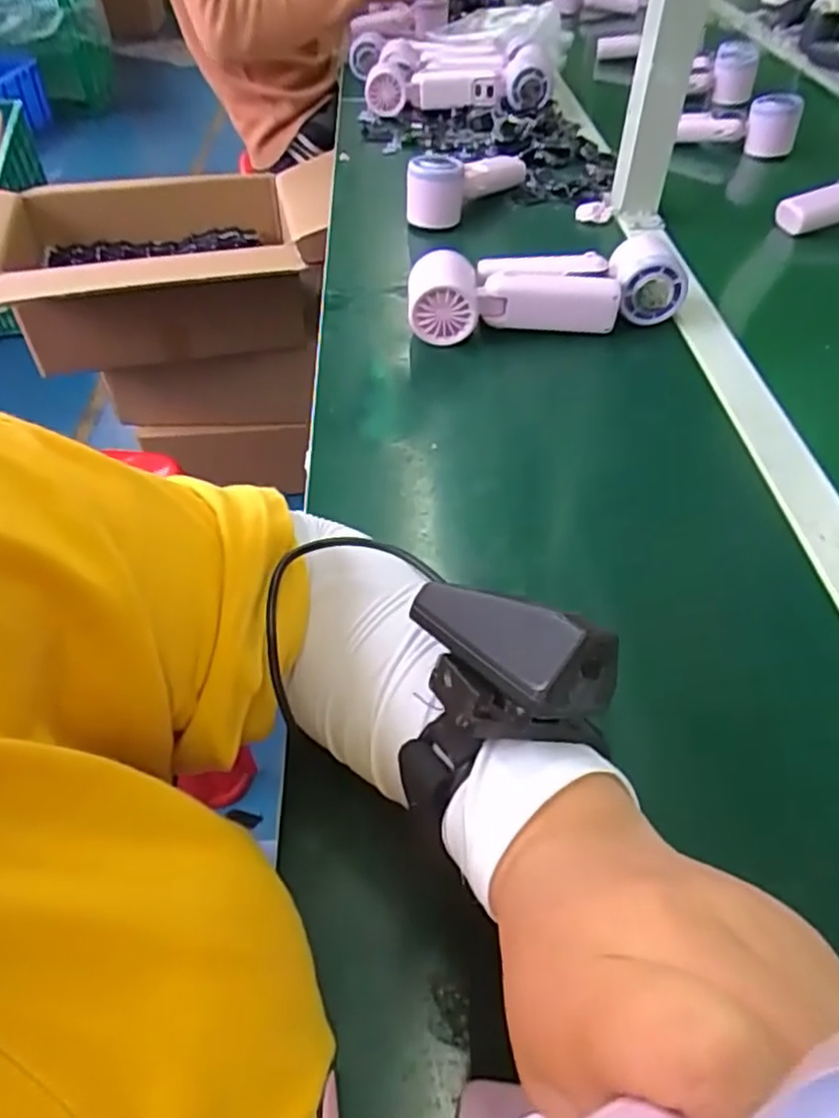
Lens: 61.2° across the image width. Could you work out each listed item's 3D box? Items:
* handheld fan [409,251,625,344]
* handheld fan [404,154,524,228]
[{"bbox_3d":[0.075,-0.218,0.575,0.167,0.066,0.053,-3,47,-3],"label":"handheld fan"},{"bbox_3d":[0.052,-0.405,0.748,0.053,0.057,0.164,26,52,23],"label":"handheld fan"}]

